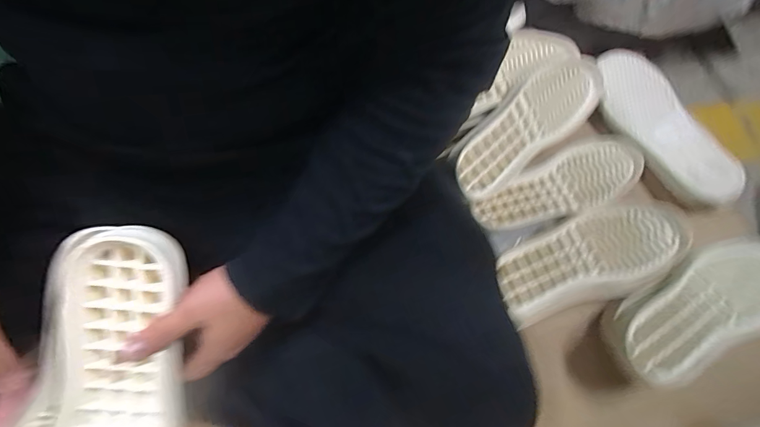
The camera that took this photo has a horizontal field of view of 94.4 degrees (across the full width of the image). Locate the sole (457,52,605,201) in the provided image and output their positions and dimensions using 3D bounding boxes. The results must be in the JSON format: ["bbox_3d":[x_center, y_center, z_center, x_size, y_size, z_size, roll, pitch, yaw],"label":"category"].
[{"bbox_3d":[0.208,-0.128,0.479,0.292,0.018,0.096,-35,105,-20],"label":"sole"}]

